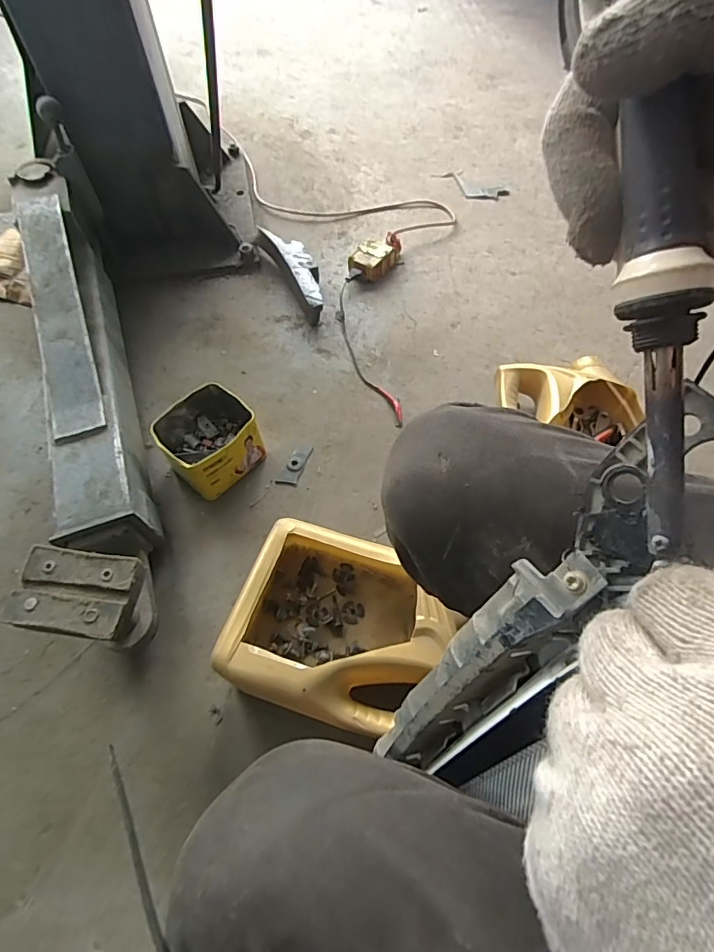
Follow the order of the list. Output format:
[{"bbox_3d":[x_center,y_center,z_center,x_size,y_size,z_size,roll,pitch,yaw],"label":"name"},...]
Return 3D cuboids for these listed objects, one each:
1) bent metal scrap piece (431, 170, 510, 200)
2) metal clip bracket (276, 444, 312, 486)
[{"bbox_3d":[0.266,-0.708,1.199,0.083,0.006,0.194,-40,65,-20],"label":"bent metal scrap piece"},{"bbox_3d":[-0.098,-0.018,0.788,0.032,0.004,0.080,15,61,11],"label":"metal clip bracket"}]

